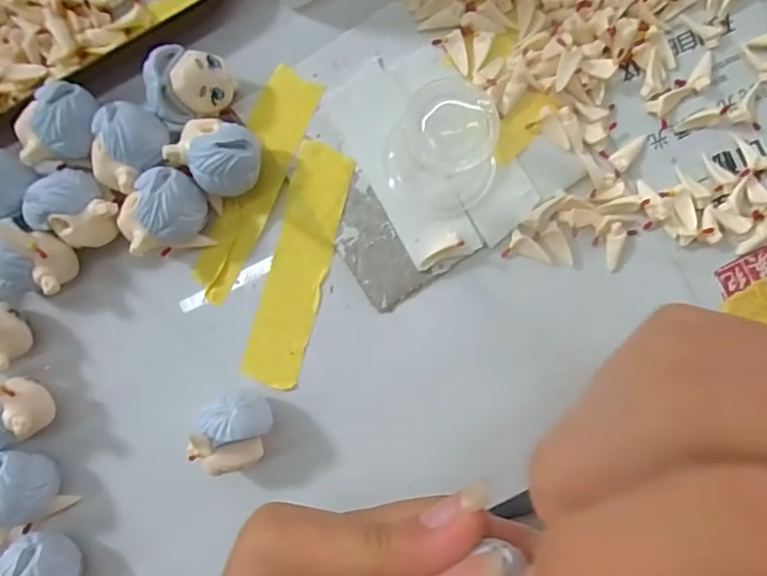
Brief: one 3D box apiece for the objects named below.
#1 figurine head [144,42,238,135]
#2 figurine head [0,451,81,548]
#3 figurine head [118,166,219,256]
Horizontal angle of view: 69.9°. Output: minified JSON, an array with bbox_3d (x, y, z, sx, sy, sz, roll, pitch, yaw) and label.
[{"bbox_3d":[-0.064,-0.065,0.181,0.026,0.019,0.024,0,87,0],"label":"figurine head"},{"bbox_3d":[-0.117,0.065,0.174,0.022,0.019,0.026,-24,87,-1],"label":"figurine head"},{"bbox_3d":[-0.072,-0.025,0.180,0.027,0.022,0.024,-15,87,0],"label":"figurine head"}]

